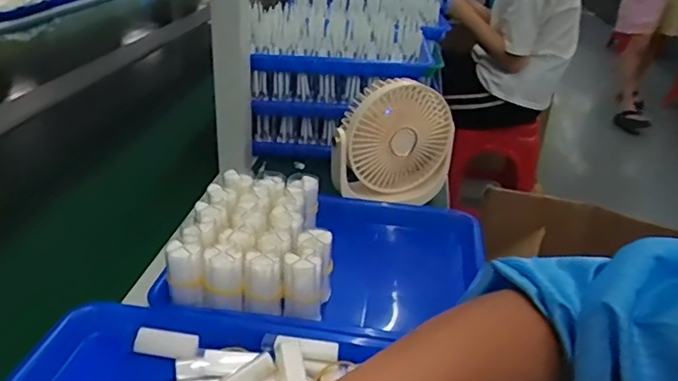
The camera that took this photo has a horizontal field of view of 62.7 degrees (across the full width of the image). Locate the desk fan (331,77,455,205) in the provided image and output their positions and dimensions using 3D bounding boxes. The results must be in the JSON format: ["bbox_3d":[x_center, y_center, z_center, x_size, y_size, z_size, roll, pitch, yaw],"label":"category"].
[{"bbox_3d":[0.078,-0.063,0.740,0.175,0.160,0.059,-9,30,-21],"label":"desk fan"}]

